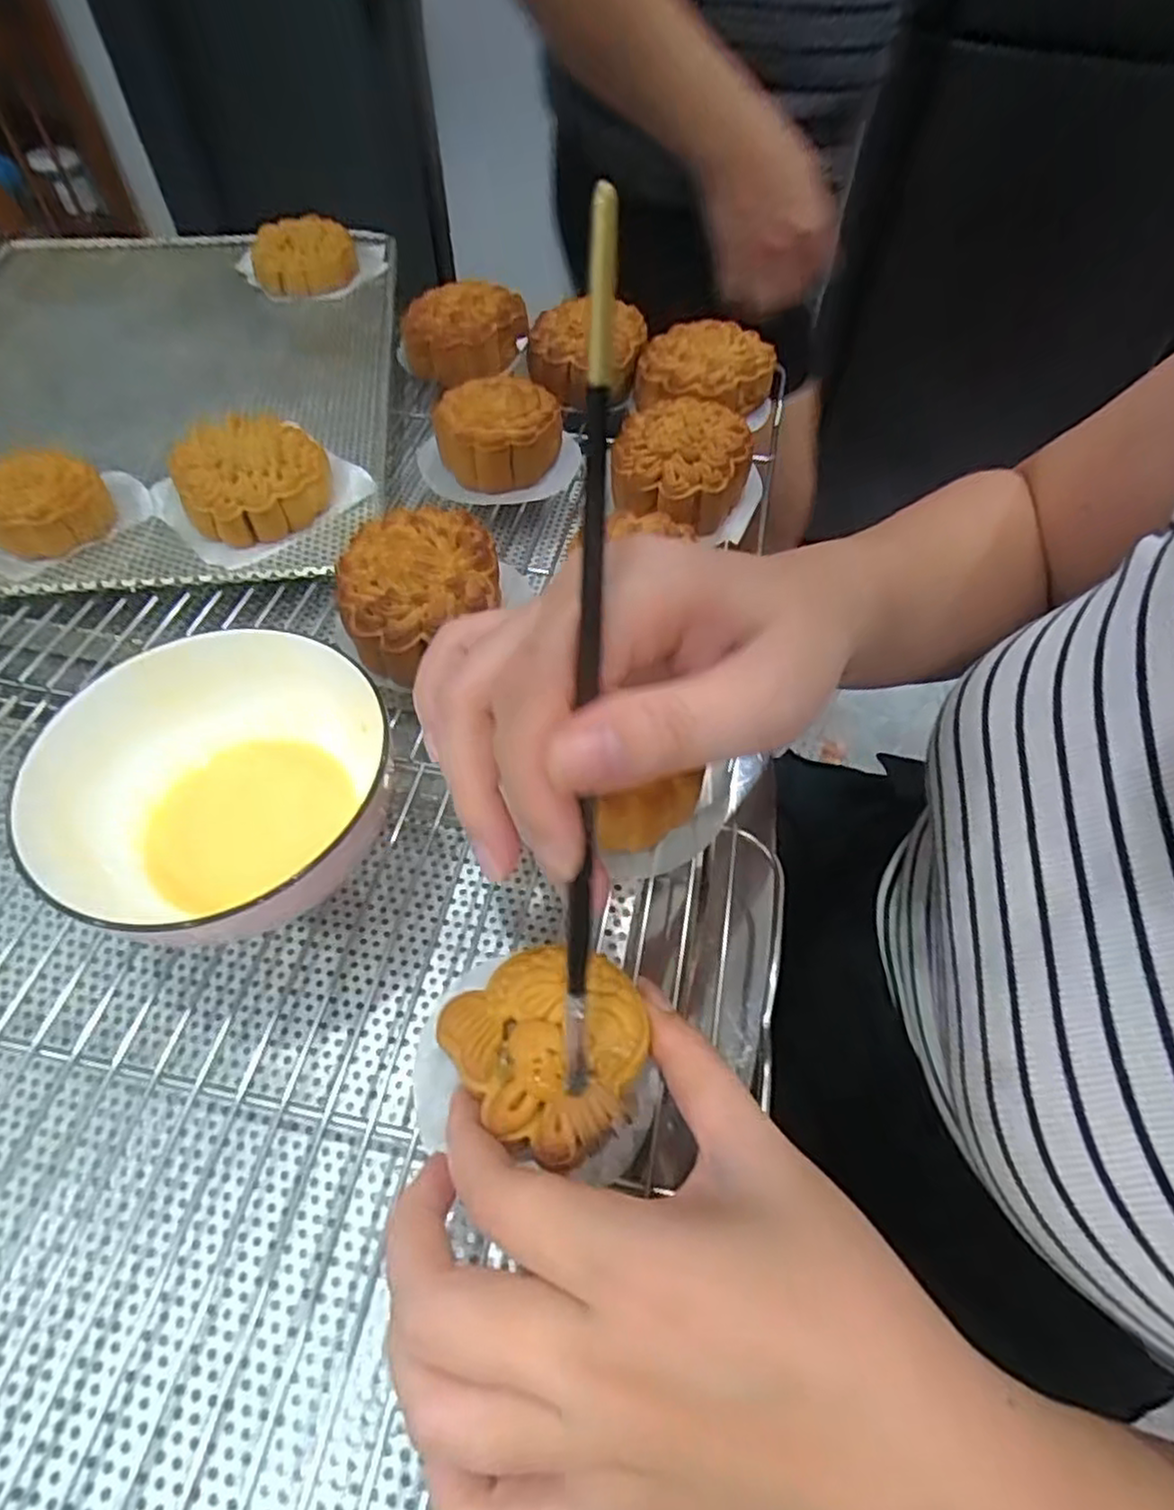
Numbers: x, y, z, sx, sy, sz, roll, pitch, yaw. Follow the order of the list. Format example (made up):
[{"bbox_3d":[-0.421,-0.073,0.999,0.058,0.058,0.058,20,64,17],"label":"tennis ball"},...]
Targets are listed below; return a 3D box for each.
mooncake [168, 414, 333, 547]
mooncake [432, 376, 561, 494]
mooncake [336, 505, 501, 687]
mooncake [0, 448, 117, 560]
[{"bbox_3d":[-0.185,-0.155,0.399,0.076,0.034,0.076,0,55,0],"label":"mooncake"},{"bbox_3d":[-0.052,-0.190,0.424,0.063,0.042,0.063,0,55,0],"label":"mooncake"},{"bbox_3d":[-0.080,-0.081,0.339,0.071,0.033,0.089,-12,55,-9],"label":"mooncake"},{"bbox_3d":[-0.287,-0.132,0.379,0.058,0.033,0.058,0,55,0],"label":"mooncake"}]

